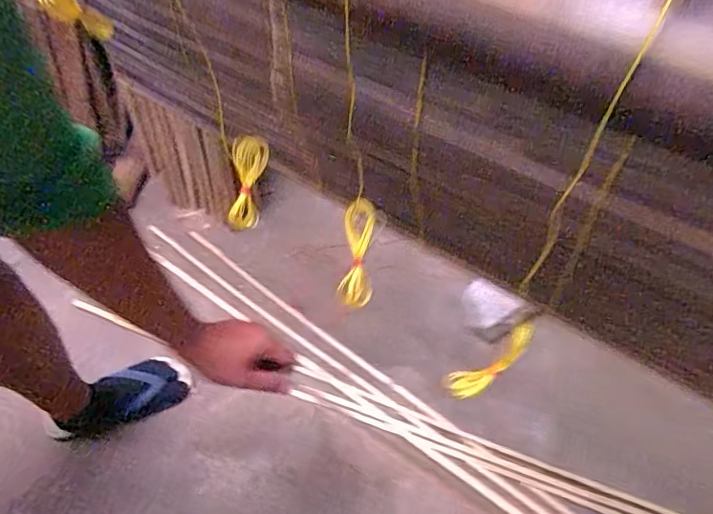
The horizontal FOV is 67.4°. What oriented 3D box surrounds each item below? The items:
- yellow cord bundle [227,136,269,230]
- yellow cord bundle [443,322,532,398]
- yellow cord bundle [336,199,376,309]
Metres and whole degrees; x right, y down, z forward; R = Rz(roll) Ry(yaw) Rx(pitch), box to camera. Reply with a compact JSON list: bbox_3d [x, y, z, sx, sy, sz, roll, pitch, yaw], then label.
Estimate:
[{"bbox_3d":[-0.113,-0.075,0.548,0.031,0.094,0.023,15,16,13],"label":"yellow cord bundle"},{"bbox_3d":[0.118,0.091,0.466,0.091,0.009,0.029,-40,58,3],"label":"yellow cord bundle"},{"bbox_3d":[0.000,-0.002,0.467,0.026,0.094,0.021,5,8,6],"label":"yellow cord bundle"}]

